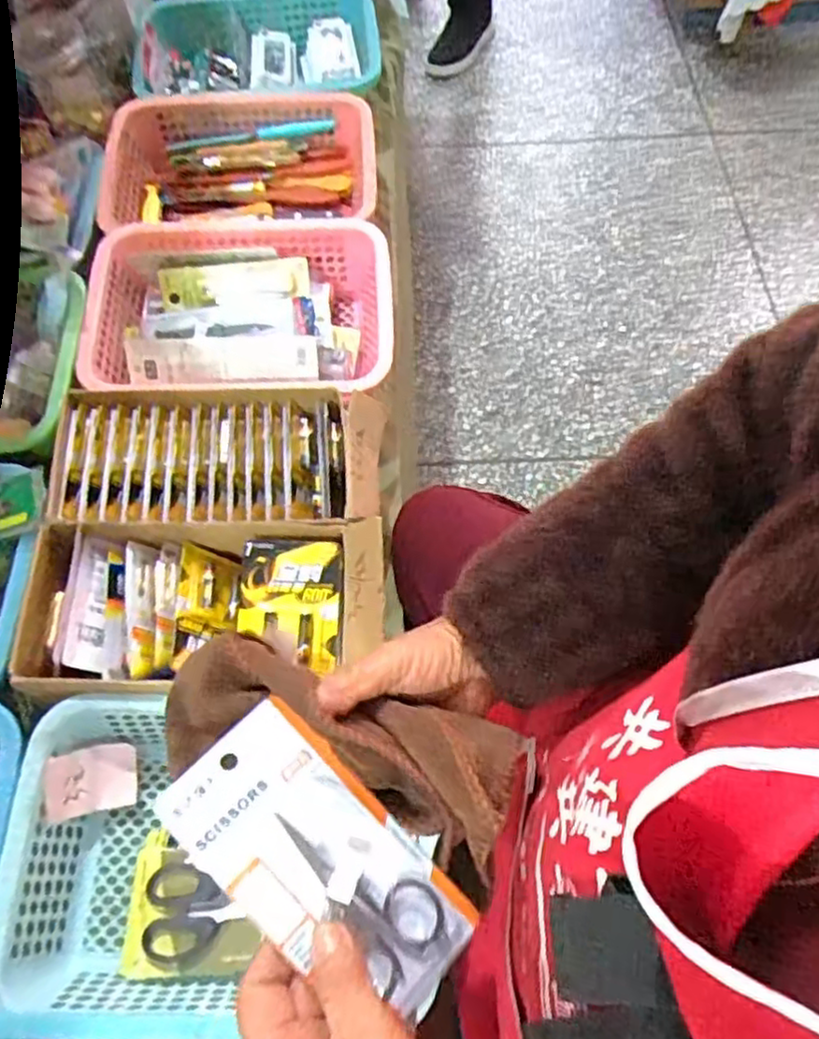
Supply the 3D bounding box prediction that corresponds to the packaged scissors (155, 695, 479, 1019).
[{"bbox_3d":[-0.039,0.159,0.335,0.150,0.006,0.075,41,69,-1],"label":"packaged scissors"}]

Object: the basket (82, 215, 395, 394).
[{"bbox_3d":[-0.175,-0.210,0.766,0.310,0.091,0.221,-1,62,2],"label":"basket"}]

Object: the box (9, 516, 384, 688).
[{"bbox_3d":[-0.164,0.070,0.598,0.287,0.078,0.149,-5,62,0],"label":"box"}]

